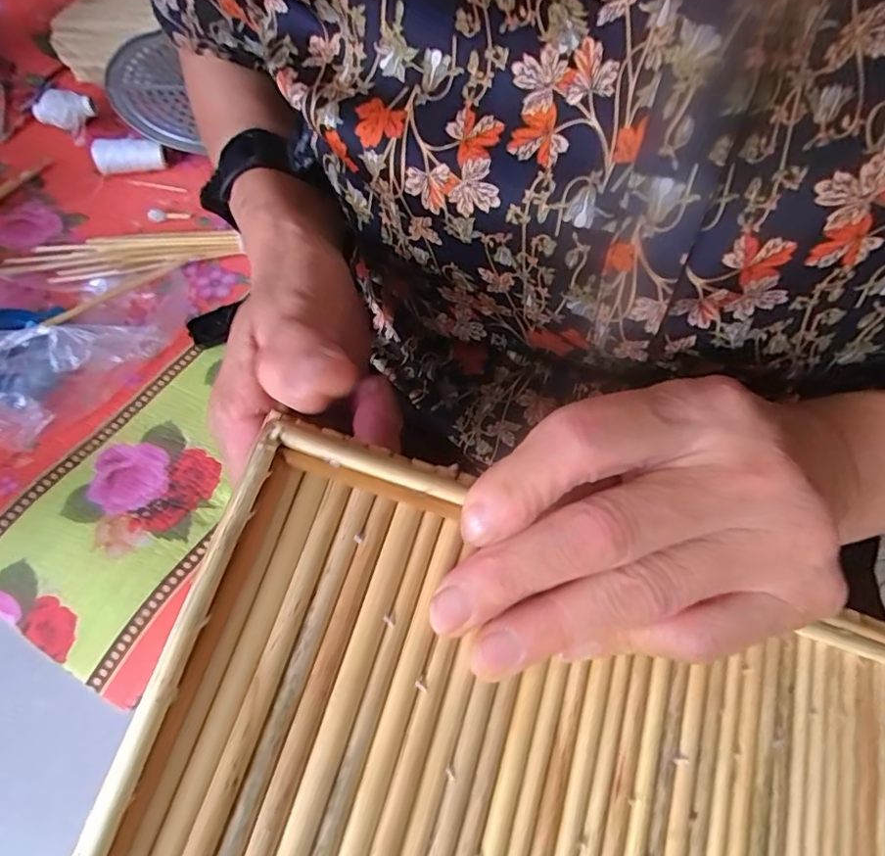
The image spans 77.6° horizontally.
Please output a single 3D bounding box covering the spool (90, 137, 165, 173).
[{"bbox_3d":[-0.521,-0.456,0.918,0.106,0.043,0.049,-13,64,-9],"label":"spool"}]

